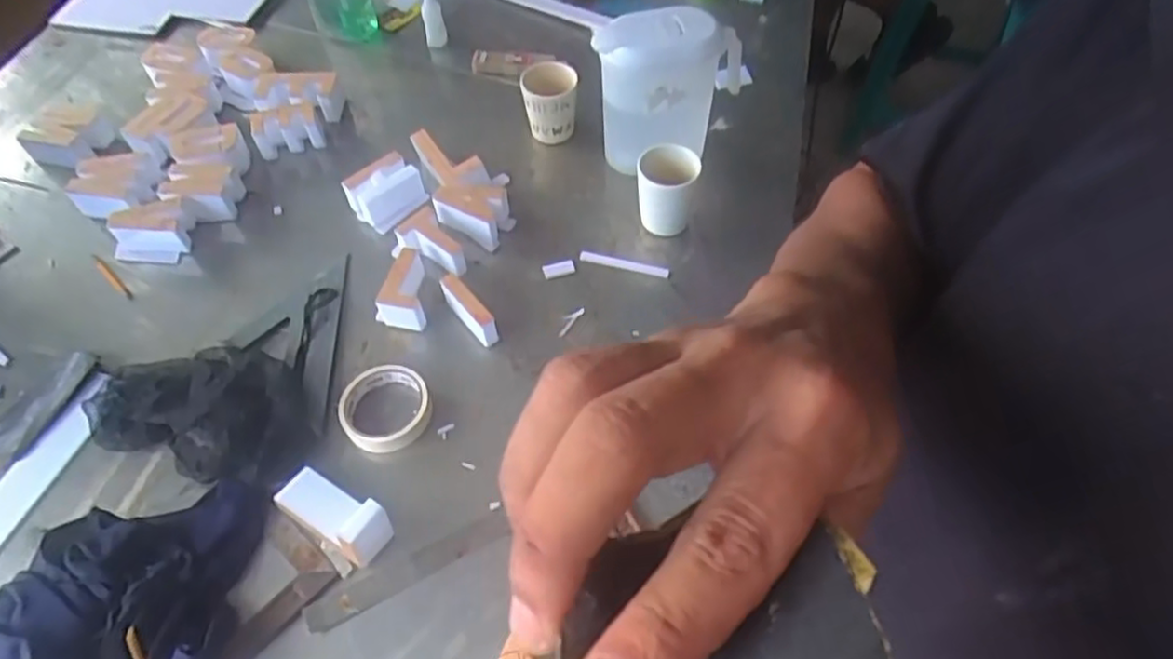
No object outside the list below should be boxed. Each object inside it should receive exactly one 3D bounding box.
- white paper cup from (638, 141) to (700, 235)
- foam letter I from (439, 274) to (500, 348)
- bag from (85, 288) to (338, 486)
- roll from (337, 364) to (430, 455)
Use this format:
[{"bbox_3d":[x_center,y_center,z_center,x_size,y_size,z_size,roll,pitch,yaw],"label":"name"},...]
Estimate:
[{"bbox_3d":[0.097,-0.171,0.855,0.069,0.092,0.071,0,56,0],"label":"white paper cup"},{"bbox_3d":[-0.131,-0.022,0.802,0.022,0.042,0.087,-37,64,-22],"label":"foam letter I"},{"bbox_3d":[-0.405,0.055,0.754,0.240,0.063,0.240,-7,56,-5],"label":"bag"},{"bbox_3d":[-0.209,0.082,0.745,0.092,0.028,0.095,0,56,0],"label":"roll"}]

